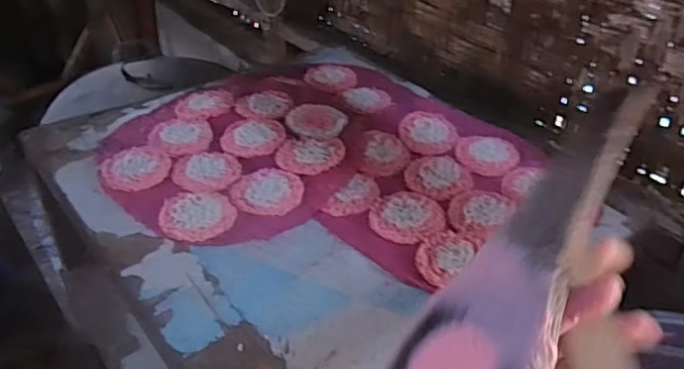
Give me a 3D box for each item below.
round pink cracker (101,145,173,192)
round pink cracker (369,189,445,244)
[{"bbox_3d":[-0.249,-0.022,0.701,0.078,0.005,0.089,-7,38,-11],"label":"round pink cracker"},{"bbox_3d":[0.072,0.036,0.644,0.079,0.005,0.082,1,37,-1],"label":"round pink cracker"}]

